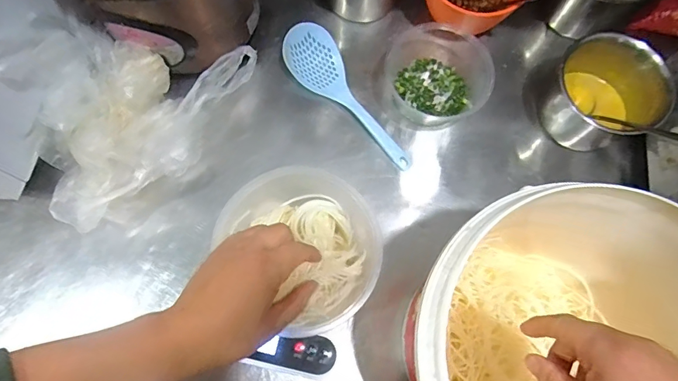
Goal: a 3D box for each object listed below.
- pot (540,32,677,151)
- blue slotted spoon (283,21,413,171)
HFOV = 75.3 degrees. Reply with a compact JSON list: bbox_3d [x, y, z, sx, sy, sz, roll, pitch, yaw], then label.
[{"bbox_3d":[0.357,-0.127,0.587,0.120,0.110,0.109,11,74,2],"label":"pot"},{"bbox_3d":[0.017,-0.133,0.614,0.073,0.036,0.246,-40,79,-12],"label":"blue slotted spoon"}]

